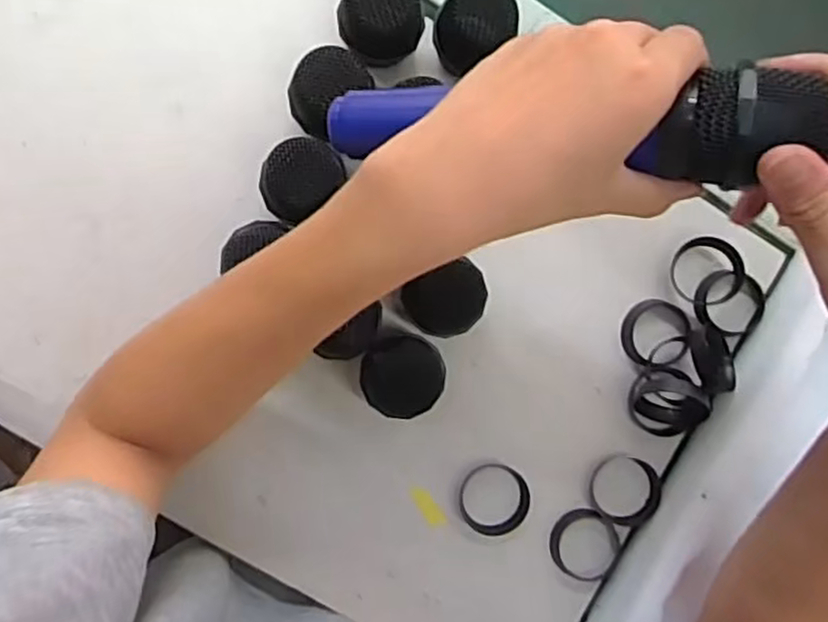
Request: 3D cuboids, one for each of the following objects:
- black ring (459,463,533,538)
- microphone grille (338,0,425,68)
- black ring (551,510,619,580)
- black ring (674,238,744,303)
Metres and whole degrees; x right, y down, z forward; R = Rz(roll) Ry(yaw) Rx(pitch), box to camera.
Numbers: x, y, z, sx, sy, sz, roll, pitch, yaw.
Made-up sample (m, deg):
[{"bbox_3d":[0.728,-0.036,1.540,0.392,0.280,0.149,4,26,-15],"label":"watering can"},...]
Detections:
[{"bbox_3d":[0.051,0.119,0.432,0.045,0.007,0.044,0,91,-7],"label":"black ring"},{"bbox_3d":[-0.019,-0.165,0.400,0.046,0.056,0.046,0,91,-7],"label":"microphone grille"},{"bbox_3d":[0.110,0.150,0.444,0.047,0.007,0.043,0,91,-7],"label":"black ring"},{"bbox_3d":[0.187,-0.026,0.441,0.042,0.007,0.044,1,94,10],"label":"black ring"}]

